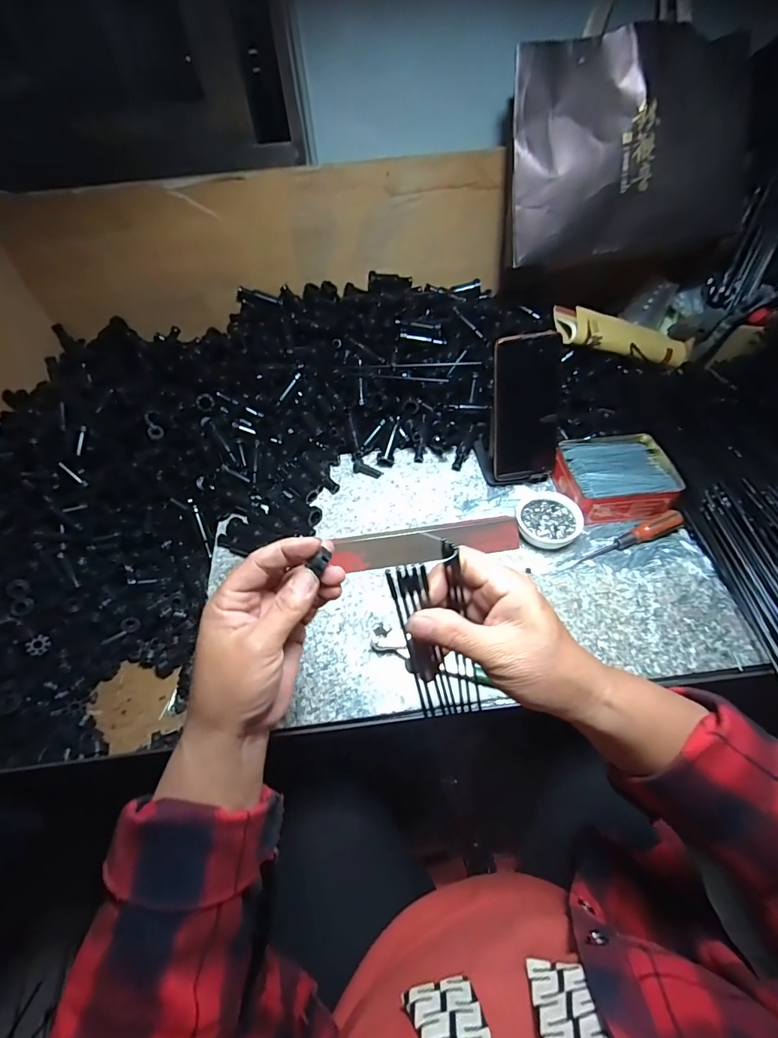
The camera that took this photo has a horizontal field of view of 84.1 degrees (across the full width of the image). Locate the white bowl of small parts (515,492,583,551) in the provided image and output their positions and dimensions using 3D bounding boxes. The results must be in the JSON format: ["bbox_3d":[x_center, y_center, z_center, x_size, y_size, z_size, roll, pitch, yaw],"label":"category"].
[{"bbox_3d":[0.187,-0.001,0.506,0.070,0.024,0.075,-2,52,2],"label":"white bowl of small parts"}]

